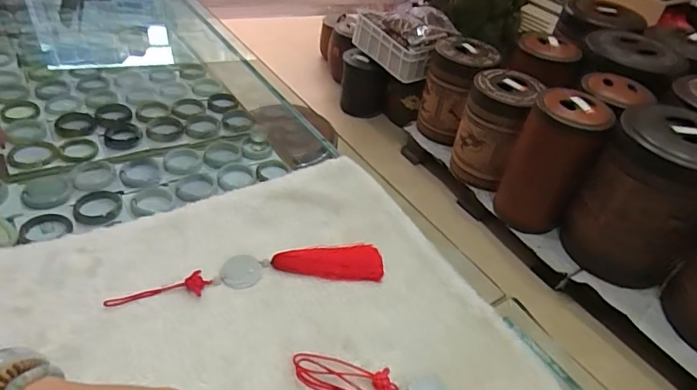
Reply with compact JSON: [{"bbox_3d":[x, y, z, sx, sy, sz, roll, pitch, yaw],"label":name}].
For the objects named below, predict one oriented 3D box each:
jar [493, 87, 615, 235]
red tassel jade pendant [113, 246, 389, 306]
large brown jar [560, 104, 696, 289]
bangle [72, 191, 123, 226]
[{"bbox_3d":[0.727,-0.105,1.725,0.250,0.537,0.224,22,43,15],"label":"jar"},{"bbox_3d":[-0.113,0.093,0.573,0.312,0.012,0.058,-3,42,-12],"label":"red tassel jade pendant"},{"bbox_3d":[1.018,0.021,1.574,0.338,0.542,0.365,-30,54,-35],"label":"large brown jar"},{"bbox_3d":[-0.407,0.021,0.760,0.070,0.011,0.086,-13,45,-22],"label":"bangle"}]

